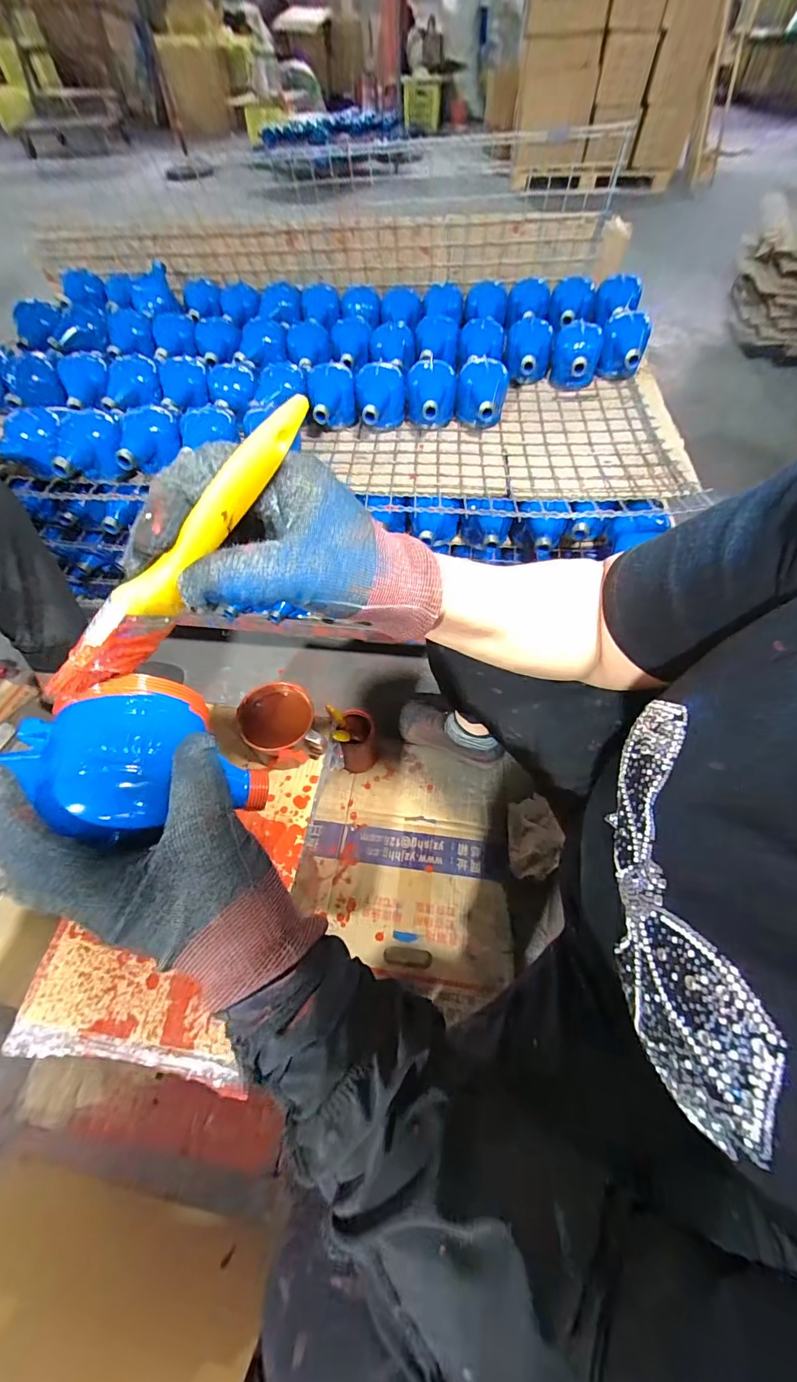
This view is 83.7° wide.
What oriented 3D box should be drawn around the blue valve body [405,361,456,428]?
[{"bbox_3d":[0.053,-0.490,0.758,0.082,0.091,0.108,4,58,4],"label":"blue valve body"}]

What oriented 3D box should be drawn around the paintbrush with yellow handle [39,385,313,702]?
[{"bbox_3d":[-0.098,-0.052,0.200,0.179,0.032,0.010,-40,59,19],"label":"paintbrush with yellow handle"}]

